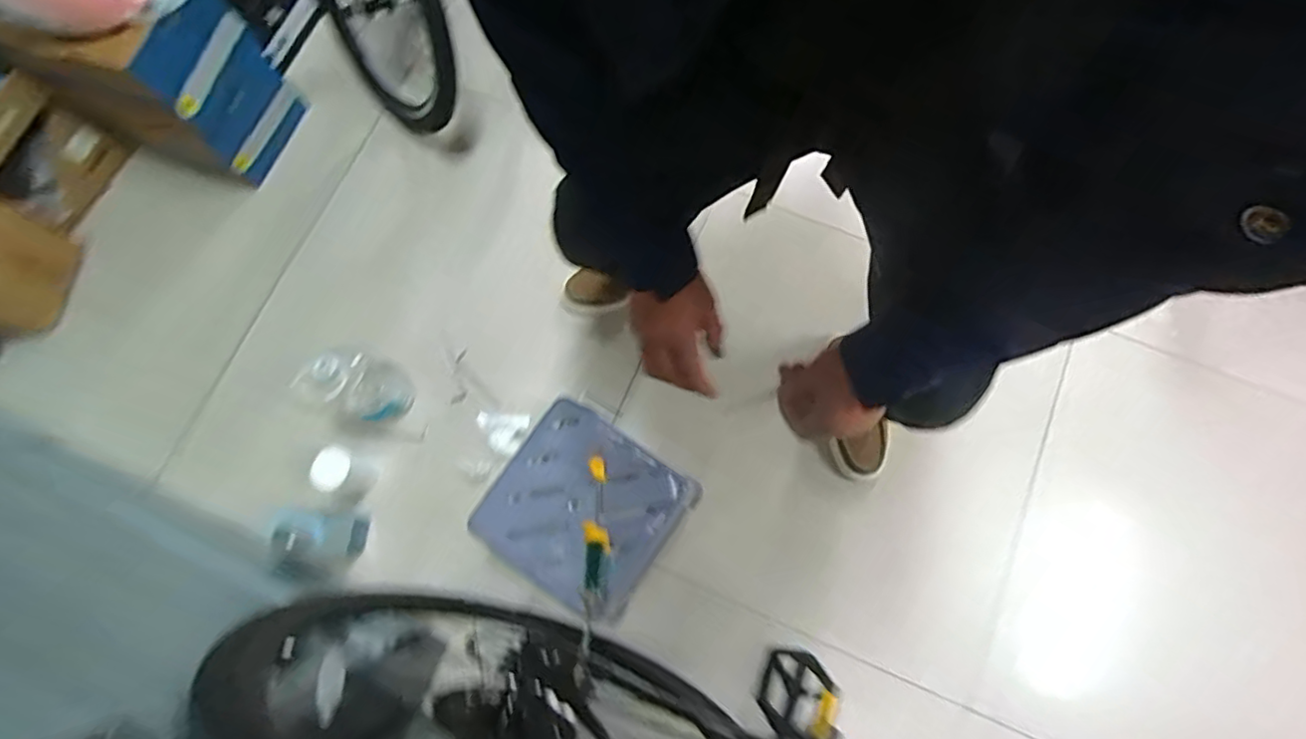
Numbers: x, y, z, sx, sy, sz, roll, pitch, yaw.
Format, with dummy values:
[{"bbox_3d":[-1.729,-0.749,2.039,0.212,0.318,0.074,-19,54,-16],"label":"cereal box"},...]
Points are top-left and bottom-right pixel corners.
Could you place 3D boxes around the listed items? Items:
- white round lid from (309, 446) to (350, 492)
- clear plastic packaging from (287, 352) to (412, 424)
[{"bbox_3d":[-0.563,0.174,1.074,0.061,0.017,0.075,13,77,5],"label":"white round lid"},{"bbox_3d":[-0.519,0.034,1.111,0.103,0.215,0.114,35,79,9],"label":"clear plastic packaging"}]

